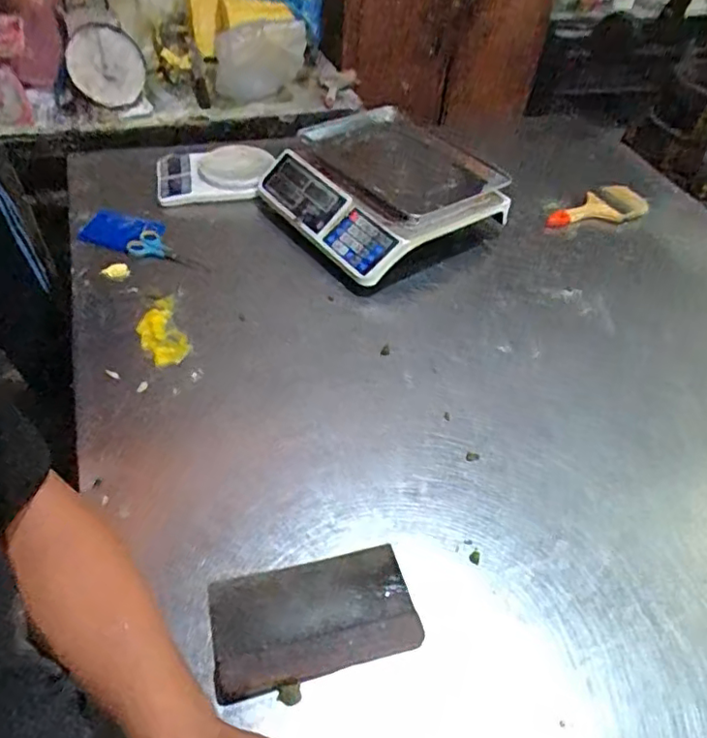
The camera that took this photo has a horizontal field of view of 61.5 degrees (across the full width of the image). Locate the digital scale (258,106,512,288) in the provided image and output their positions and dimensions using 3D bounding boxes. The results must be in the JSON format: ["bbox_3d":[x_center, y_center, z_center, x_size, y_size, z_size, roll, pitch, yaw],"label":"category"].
[{"bbox_3d":[0.058,-0.318,1.054,0.345,0.123,0.374,-29,55,-28],"label":"digital scale"}]

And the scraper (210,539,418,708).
[{"bbox_3d":[-0.040,0.245,0.591,0.194,0.010,0.110,-10,48,-14],"label":"scraper"}]

